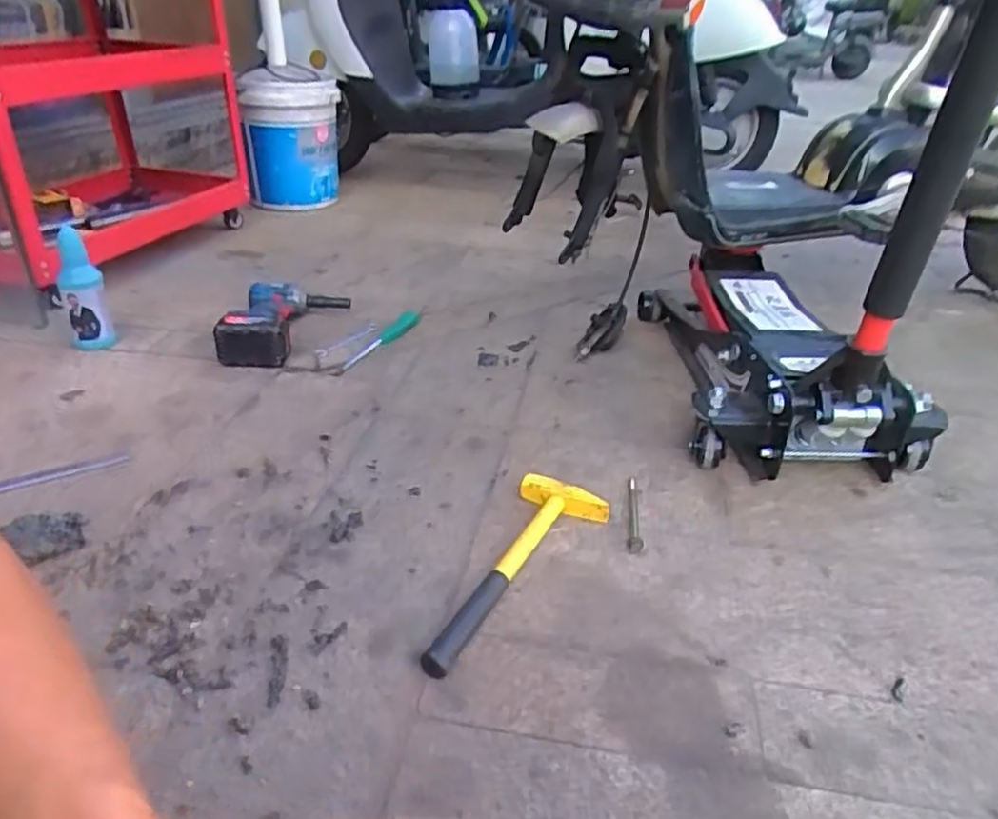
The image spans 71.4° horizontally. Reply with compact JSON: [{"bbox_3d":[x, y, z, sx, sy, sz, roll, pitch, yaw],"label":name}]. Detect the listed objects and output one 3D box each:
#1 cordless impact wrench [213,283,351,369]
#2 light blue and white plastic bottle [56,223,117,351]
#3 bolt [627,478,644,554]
[{"bbox_3d":[-0.410,-0.169,1.278,0.166,0.083,0.265,8,33,12],"label":"cordless impact wrench"},{"bbox_3d":[-0.717,-0.196,1.191,0.071,0.191,0.079,-19,36,-32],"label":"light blue and white plastic bottle"},{"bbox_3d":[0.166,0.128,0.851,0.018,0.014,0.127,5,33,7],"label":"bolt"}]

